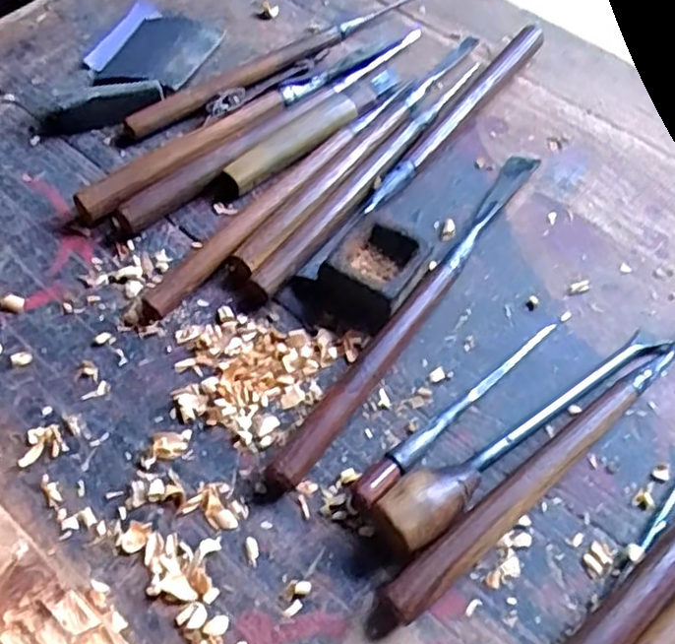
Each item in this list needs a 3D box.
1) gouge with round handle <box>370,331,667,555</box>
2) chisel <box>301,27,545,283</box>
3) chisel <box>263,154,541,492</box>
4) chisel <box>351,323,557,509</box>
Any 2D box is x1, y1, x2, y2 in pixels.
[{"bbox_3d":[0.095,0.051,0.328,0.181,0.028,0.026,-30,65,-18],"label":"gouge with round handle"},{"bbox_3d":[0.079,-0.136,0.444,0.012,0.012,0.199,35,64,17],"label":"chisel"},{"bbox_3d":[0.047,-0.015,0.373,0.017,0.018,0.261,32,63,16],"label":"chisel"},{"bbox_3d":[0.061,0.042,0.343,0.147,0.015,0.013,-40,68,-22],"label":"chisel"}]

